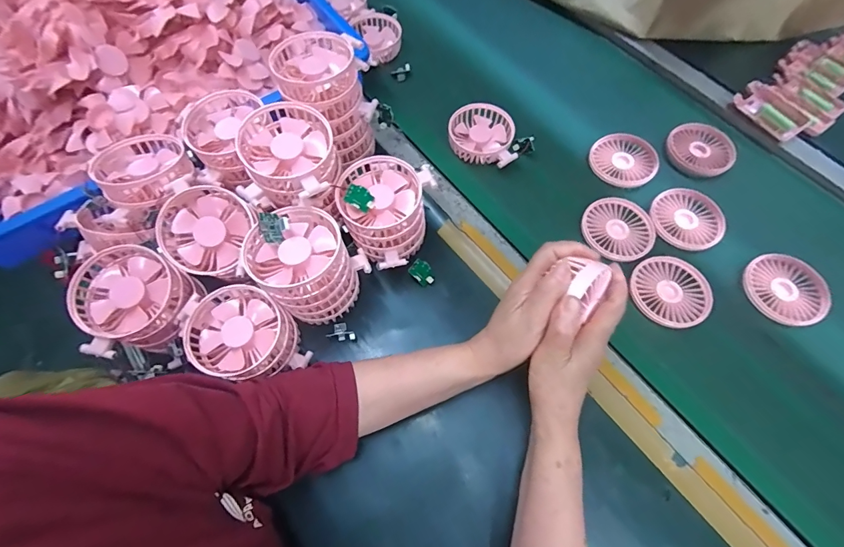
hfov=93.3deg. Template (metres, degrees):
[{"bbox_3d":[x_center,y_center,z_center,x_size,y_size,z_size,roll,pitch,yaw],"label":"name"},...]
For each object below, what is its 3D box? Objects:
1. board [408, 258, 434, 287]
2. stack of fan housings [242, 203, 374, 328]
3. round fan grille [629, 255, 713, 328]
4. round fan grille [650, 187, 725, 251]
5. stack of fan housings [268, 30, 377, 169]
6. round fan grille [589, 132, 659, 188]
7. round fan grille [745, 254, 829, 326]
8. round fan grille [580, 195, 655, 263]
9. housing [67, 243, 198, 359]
[{"bbox_3d":[0.000,-0.001,0.480,0.023,0.006,0.032,-45,109,0],"label":"board"},{"bbox_3d":[-0.121,-0.007,0.419,0.092,0.102,0.094,28,68,12],"label":"stack of fan housings"},{"bbox_3d":[0.298,0.020,0.474,0.091,0.004,0.087,0,65,0],"label":"round fan grille"},{"bbox_3d":[0.347,-0.073,0.520,0.086,0.011,0.093,0,65,0],"label":"round fan grille"},{"bbox_3d":[-0.119,-0.212,0.491,0.097,0.114,0.104,-27,68,-12],"label":"stack of fan housings"},{"bbox_3d":[0.282,-0.160,0.559,0.084,0.018,0.095,21,67,10],"label":"round fan grille"},{"bbox_3d":[0.439,0.018,0.479,0.081,0.011,0.087,-3,67,7],"label":"round fan grille"},{"bbox_3d":[0.252,-0.057,0.511,0.089,0.008,0.087,0,65,0],"label":"round fan grille"},{"bbox_3d":[-0.294,0.025,0.407,0.101,0.056,0.095,-34,70,-14],"label":"housing"}]

